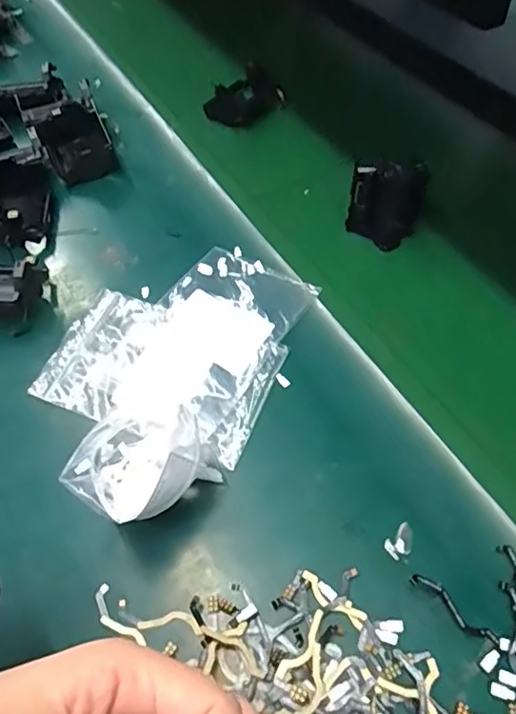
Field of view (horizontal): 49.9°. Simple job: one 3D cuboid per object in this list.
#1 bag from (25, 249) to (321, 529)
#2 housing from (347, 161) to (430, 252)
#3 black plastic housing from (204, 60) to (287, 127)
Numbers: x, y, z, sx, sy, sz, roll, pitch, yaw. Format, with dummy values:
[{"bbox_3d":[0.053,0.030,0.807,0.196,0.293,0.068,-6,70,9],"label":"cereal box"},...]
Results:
[{"bbox_3d":[-0.065,-0.007,0.363,0.150,0.049,0.221,20,58,16],"label":"bag"},{"bbox_3d":[0.100,-0.121,0.436,0.055,0.065,0.034,10,56,10],"label":"housing"},{"bbox_3d":[-0.014,-0.263,0.564,0.080,0.029,0.046,-37,61,-21],"label":"black plastic housing"}]

